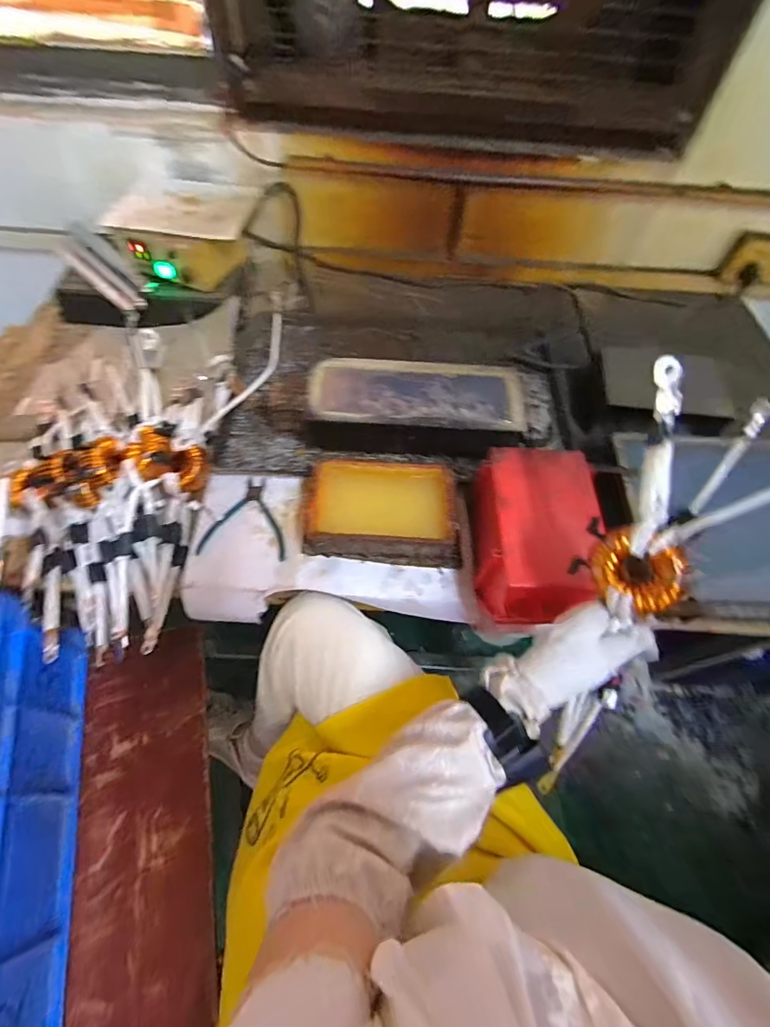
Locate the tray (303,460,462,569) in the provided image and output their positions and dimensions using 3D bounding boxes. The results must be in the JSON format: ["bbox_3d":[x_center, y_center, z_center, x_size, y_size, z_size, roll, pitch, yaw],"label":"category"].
[{"bbox_3d":[0.000,-0.006,0.625,0.219,0.064,0.137,6,59,0],"label":"tray"}]

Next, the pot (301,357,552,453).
[{"bbox_3d":[0.067,-0.176,0.719,0.373,0.088,0.149,7,59,0],"label":"pot"}]

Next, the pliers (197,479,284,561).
[{"bbox_3d":[-0.202,0.002,0.647,0.122,0.012,0.131,6,59,0],"label":"pliers"}]

